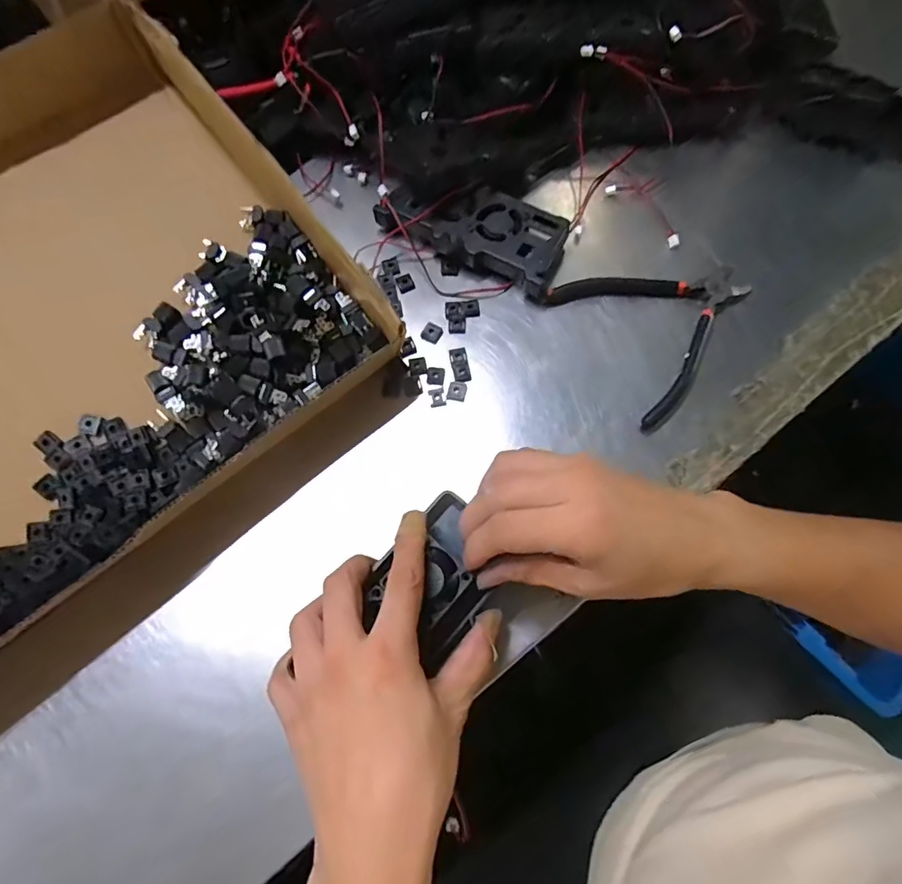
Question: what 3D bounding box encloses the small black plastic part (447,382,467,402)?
[{"bbox_3d":[0.004,-0.037,0.368,0.013,0.004,0.014,11,71,6],"label":"small black plastic part"}]

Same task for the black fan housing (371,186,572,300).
[{"bbox_3d":[0.019,-0.171,0.397,0.147,0.020,0.067,27,74,11],"label":"black fan housing"}]

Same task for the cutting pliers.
[{"bbox_3d":[0.155,-0.093,0.371,0.131,0.012,0.134,-30,72,-8],"label":"cutting pliers"}]

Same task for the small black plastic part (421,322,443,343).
[{"bbox_3d":[-0.014,-0.084,0.386,0.014,0.004,0.015,27,74,11],"label":"small black plastic part"}]

